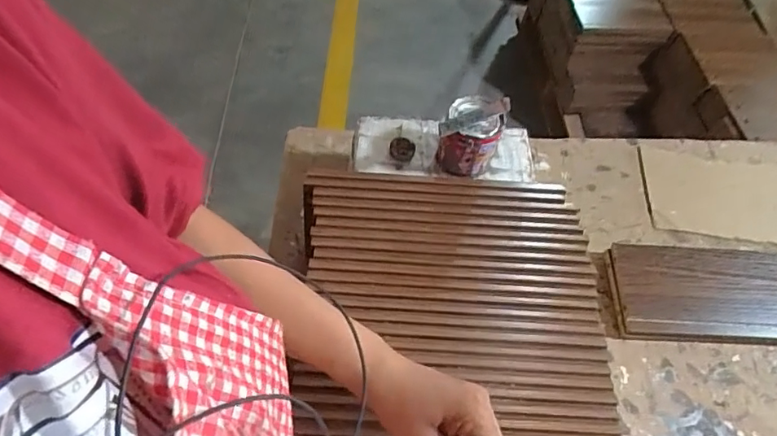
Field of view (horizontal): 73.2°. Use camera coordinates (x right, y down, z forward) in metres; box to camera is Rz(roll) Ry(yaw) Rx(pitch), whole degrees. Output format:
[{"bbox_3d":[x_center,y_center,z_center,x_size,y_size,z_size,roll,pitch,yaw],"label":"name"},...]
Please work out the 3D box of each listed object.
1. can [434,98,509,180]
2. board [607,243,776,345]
[{"bbox_3d":[0.094,-0.095,0.594,0.064,0.070,0.076,20,59,9],"label":"can"},{"bbox_3d":[0.431,0.094,0.648,0.298,0.024,0.120,3,57,-1],"label":"board"}]

